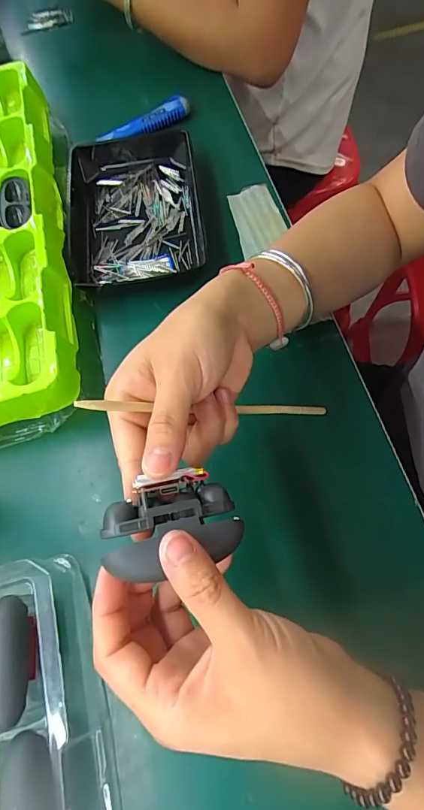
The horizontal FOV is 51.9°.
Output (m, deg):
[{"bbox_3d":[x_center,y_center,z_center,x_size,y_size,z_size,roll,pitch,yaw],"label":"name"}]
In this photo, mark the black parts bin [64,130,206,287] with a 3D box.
[{"bbox_3d":[-0.076,-0.189,0.421,0.130,0.033,0.181,-12,66,0],"label":"black parts bin"}]

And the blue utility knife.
[{"bbox_3d":[-0.072,-0.302,0.468,0.104,0.027,0.015,-31,68,-8],"label":"blue utility knife"}]

